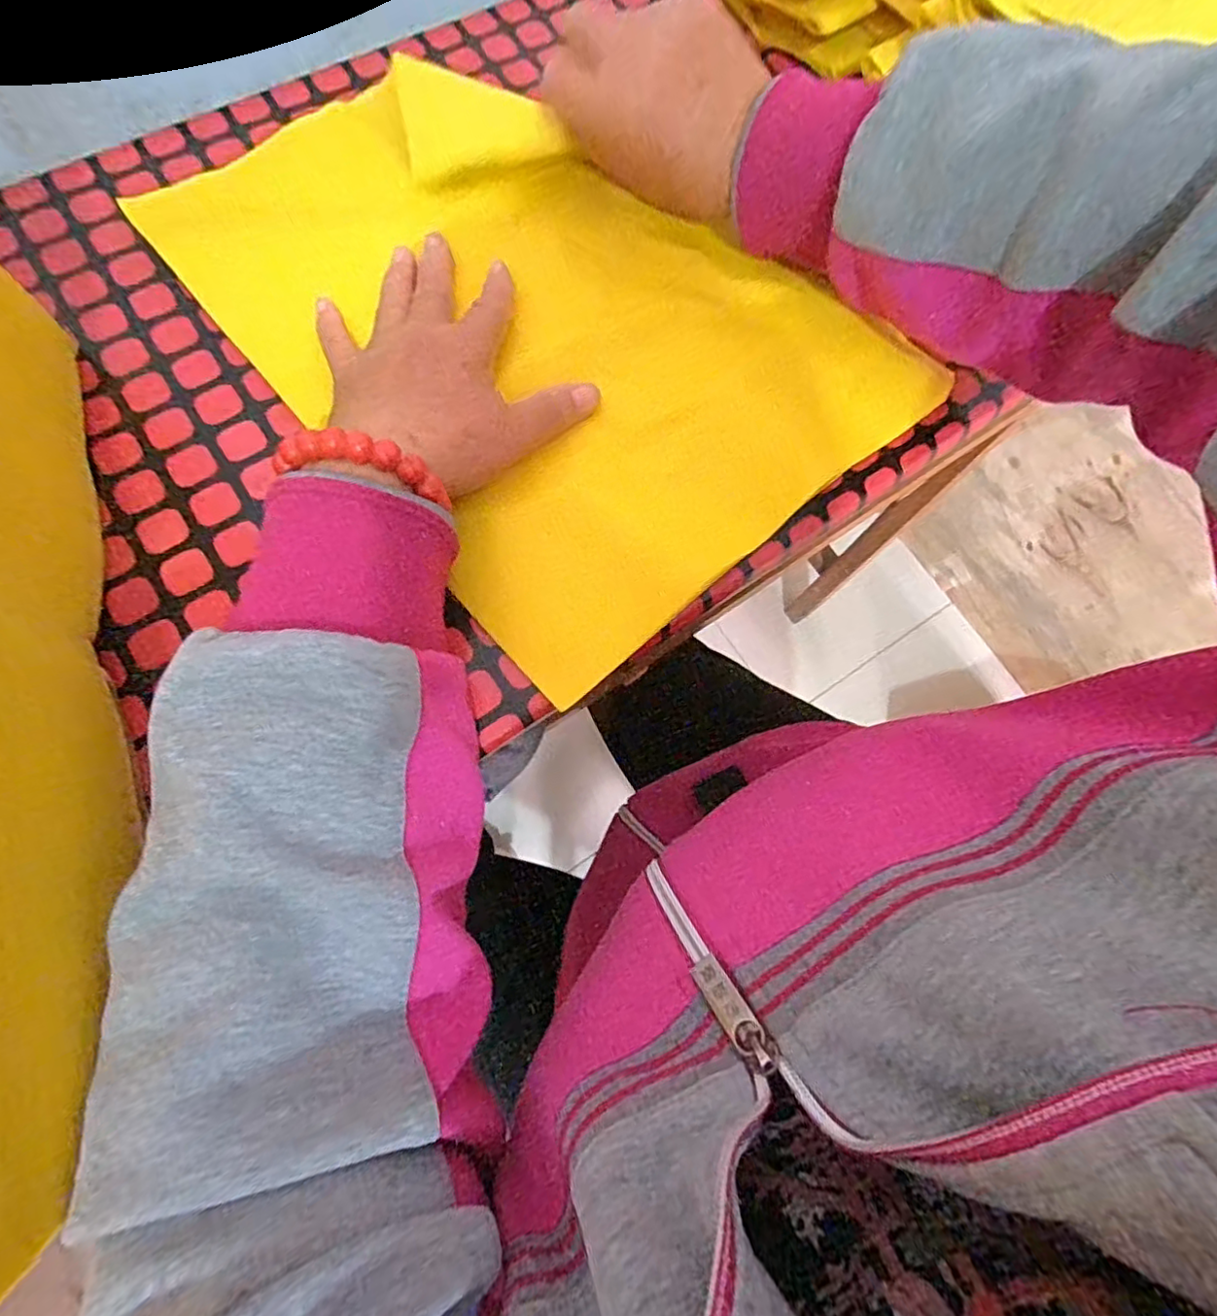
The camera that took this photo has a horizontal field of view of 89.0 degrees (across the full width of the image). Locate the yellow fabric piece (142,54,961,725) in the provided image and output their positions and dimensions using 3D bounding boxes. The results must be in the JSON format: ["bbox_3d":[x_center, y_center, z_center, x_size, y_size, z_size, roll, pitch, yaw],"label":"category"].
[{"bbox_3d":[-0.040,-0.184,0.324,0.254,0.015,0.346,-41,81,-9],"label":"yellow fabric piece"}]

